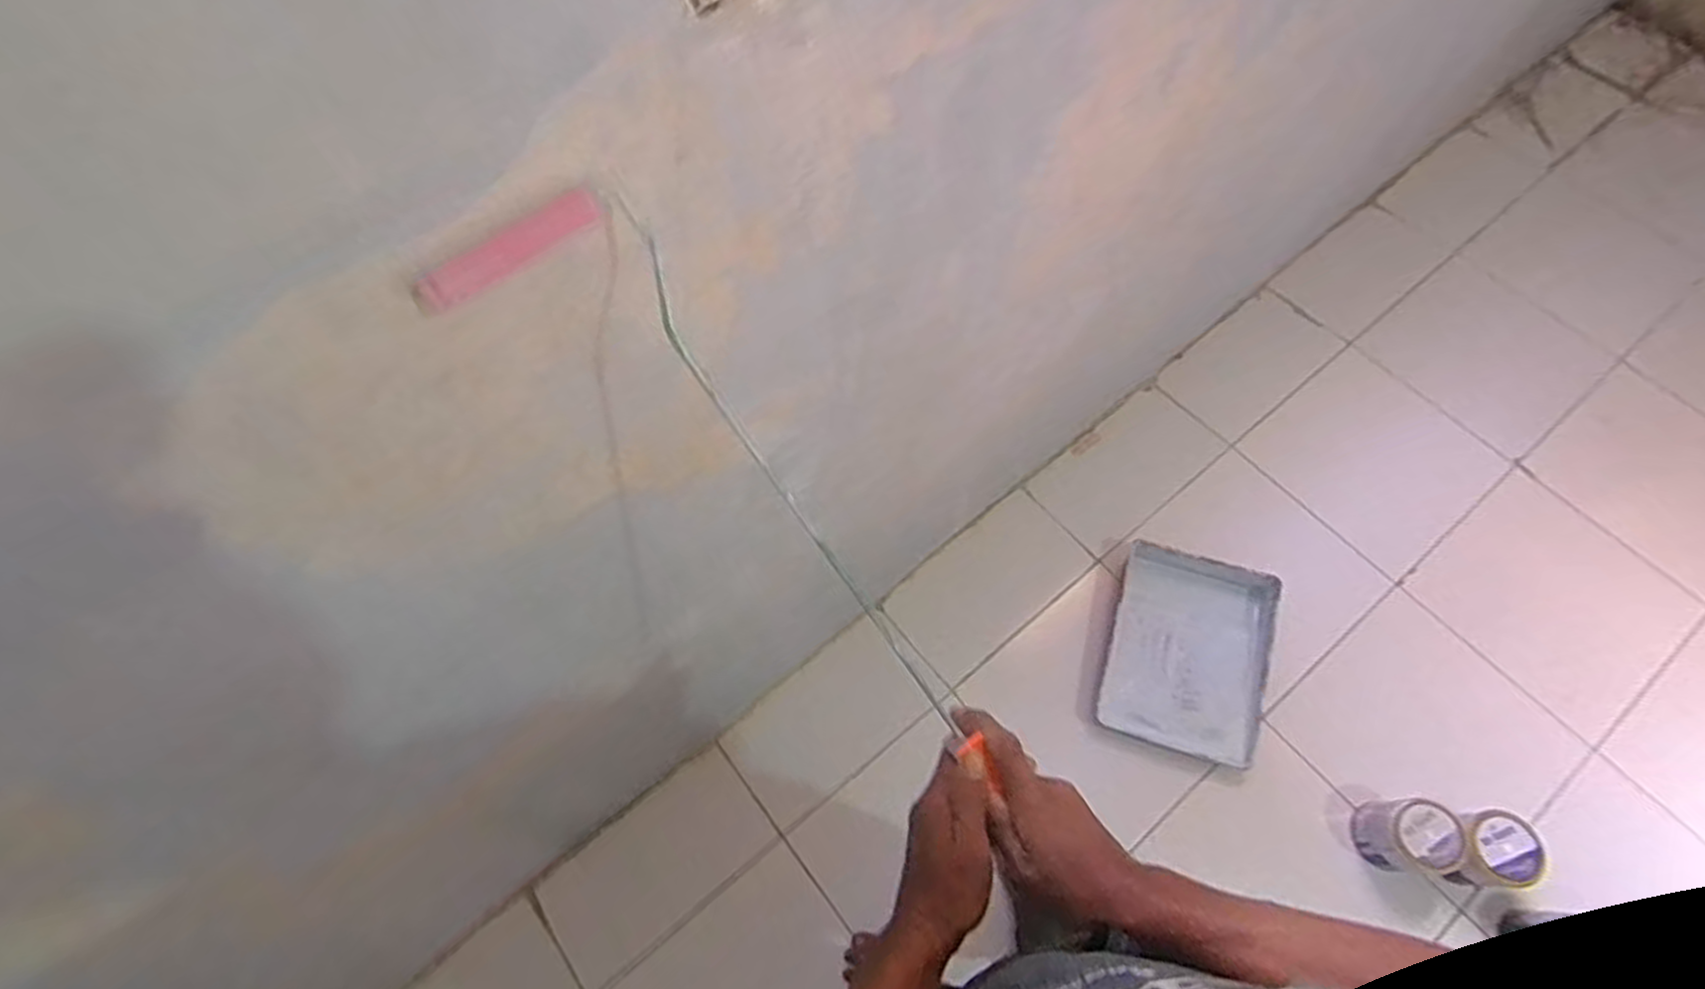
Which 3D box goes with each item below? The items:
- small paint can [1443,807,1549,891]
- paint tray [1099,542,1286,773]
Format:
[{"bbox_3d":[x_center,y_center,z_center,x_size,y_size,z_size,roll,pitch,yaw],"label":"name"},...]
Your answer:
[{"bbox_3d":[1.020,0.572,1.272,0.091,0.133,0.109,-9,65,-3],"label":"small paint can"},{"bbox_3d":[0.634,0.297,1.496,0.279,0.067,0.365,15,67,8],"label":"paint tray"}]

